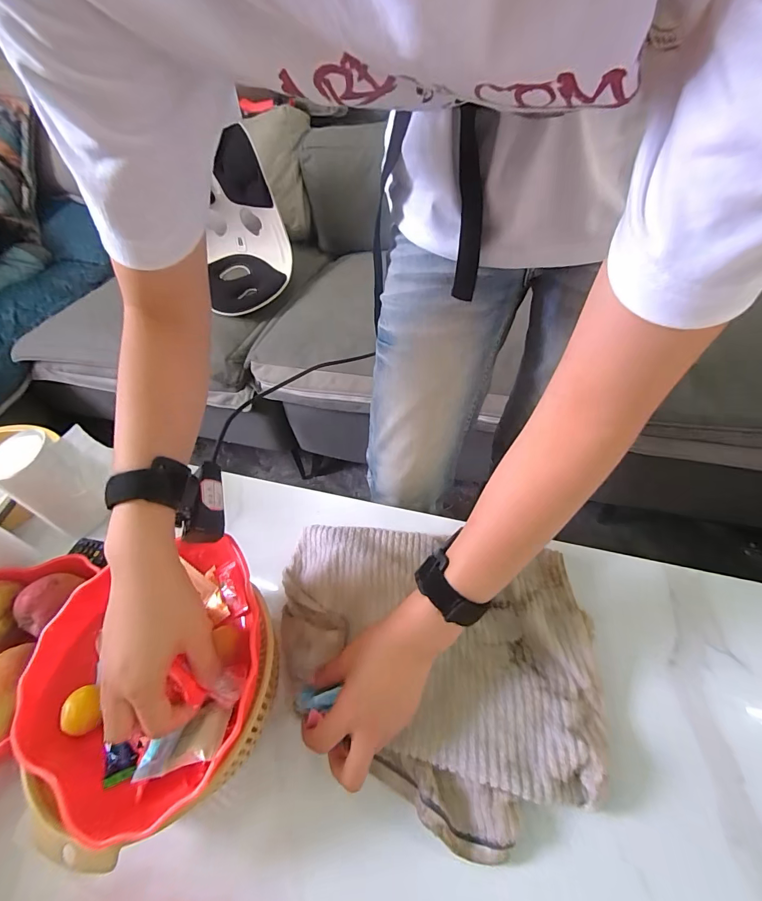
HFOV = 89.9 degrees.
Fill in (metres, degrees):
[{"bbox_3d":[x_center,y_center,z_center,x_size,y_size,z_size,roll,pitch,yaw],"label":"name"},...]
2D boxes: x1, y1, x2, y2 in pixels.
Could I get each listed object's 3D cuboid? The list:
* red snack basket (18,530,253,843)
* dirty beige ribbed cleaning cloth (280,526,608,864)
[{"bbox_3d":[-0.196,0.181,0.317,0.194,0.066,0.198,-21,50,-13],"label":"red snack basket"},{"bbox_3d":[0.035,0.190,0.364,0.304,0.036,0.239,7,50,11],"label":"dirty beige ribbed cleaning cloth"}]

